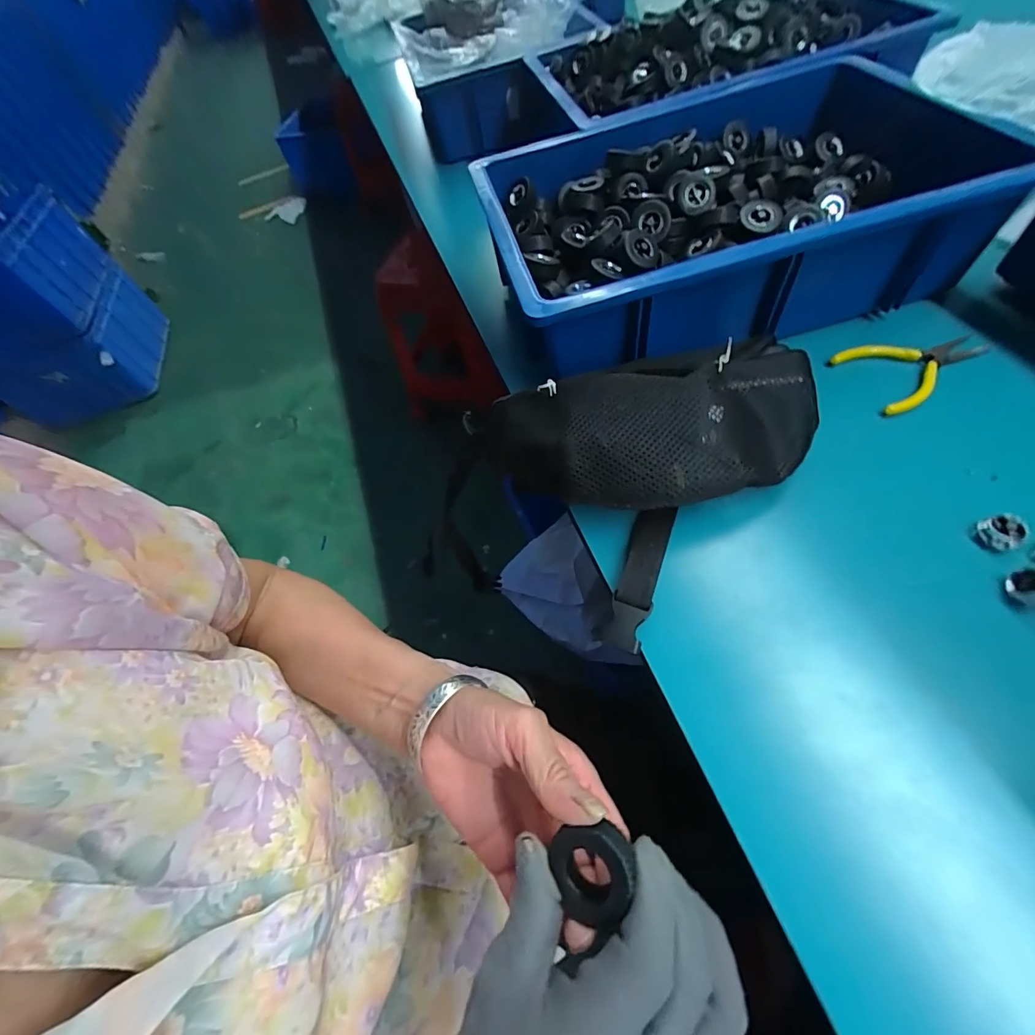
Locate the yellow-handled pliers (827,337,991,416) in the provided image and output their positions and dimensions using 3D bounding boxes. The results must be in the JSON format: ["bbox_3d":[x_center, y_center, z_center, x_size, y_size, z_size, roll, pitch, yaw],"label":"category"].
[{"bbox_3d":[0.359,-0.140,0.401,0.118,0.013,0.076,-24,57,-4],"label":"yellow-handled pliers"}]

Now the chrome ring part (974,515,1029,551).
[{"bbox_3d":[0.335,0.011,0.305,0.019,0.017,0.022,-18,57,0],"label":"chrome ring part"}]

